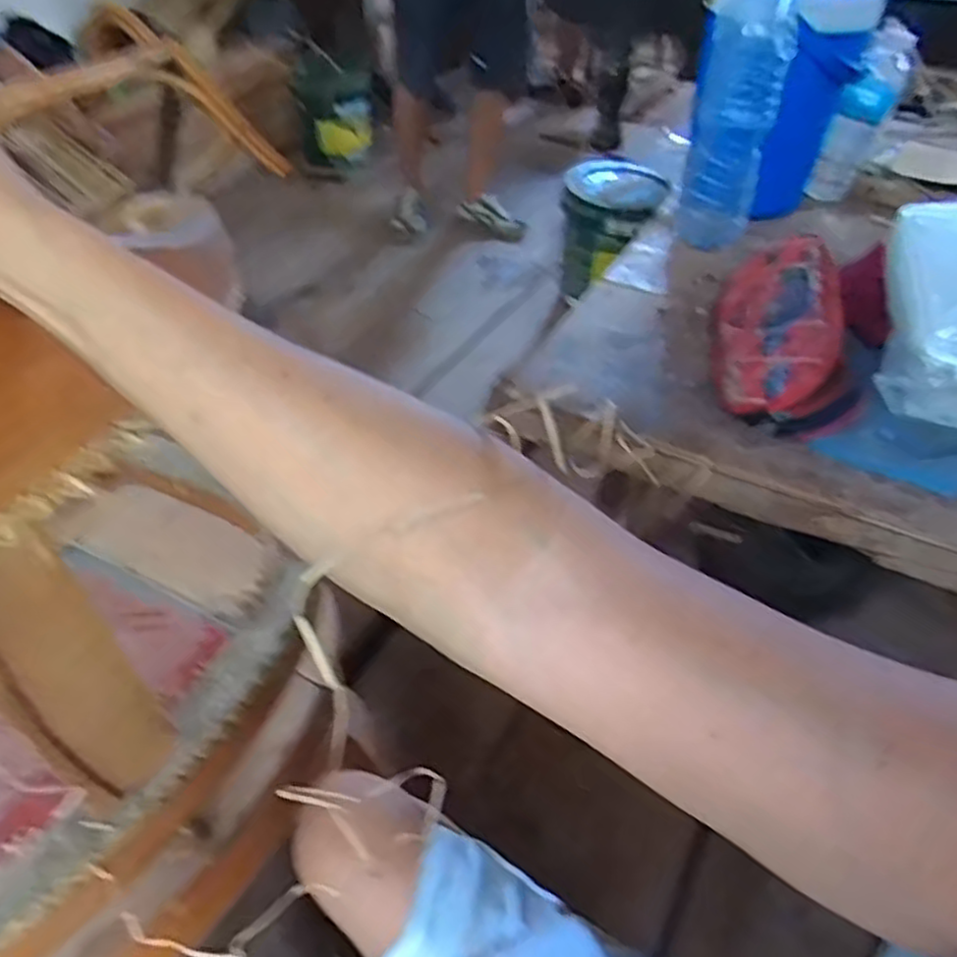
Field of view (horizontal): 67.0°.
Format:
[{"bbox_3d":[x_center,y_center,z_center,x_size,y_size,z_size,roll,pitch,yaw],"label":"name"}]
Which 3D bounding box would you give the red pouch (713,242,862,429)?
[{"bbox_3d":[0.263,-0.128,0.607,0.112,0.084,0.208,14,45,9],"label":"red pouch"}]

